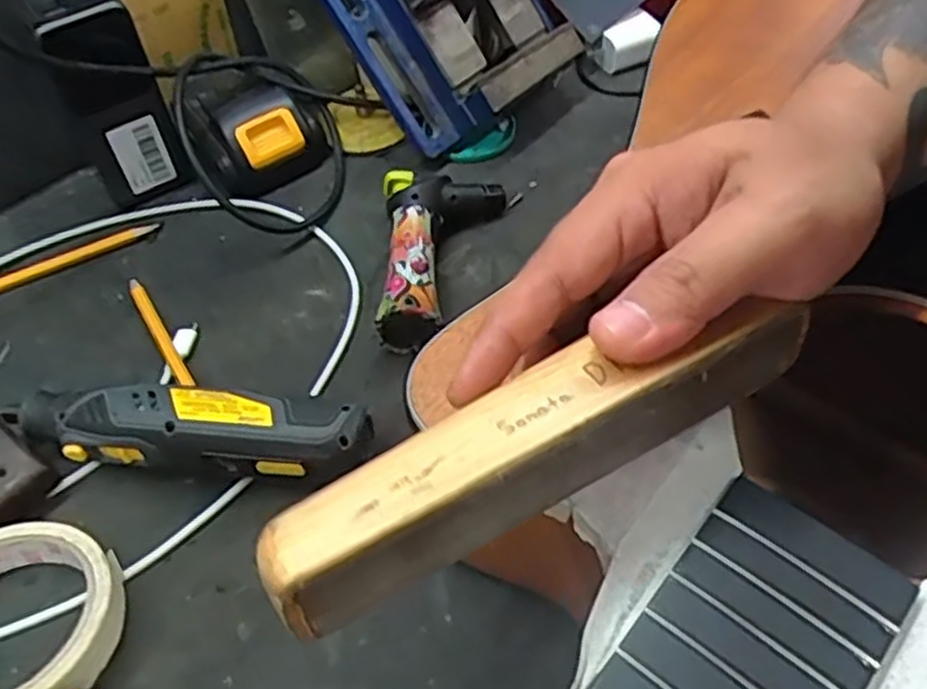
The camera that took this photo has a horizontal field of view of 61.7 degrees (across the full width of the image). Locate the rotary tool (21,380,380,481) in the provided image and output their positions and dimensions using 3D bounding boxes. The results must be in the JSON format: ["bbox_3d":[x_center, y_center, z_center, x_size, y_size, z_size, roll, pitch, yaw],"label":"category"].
[{"bbox_3d":[-0.134,0.045,0.383,0.176,0.038,0.035,4,52,9],"label":"rotary tool"}]

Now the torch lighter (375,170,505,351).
[{"bbox_3d":[-0.011,-0.053,0.453,0.071,0.037,0.118,-5,51,2],"label":"torch lighter"}]

